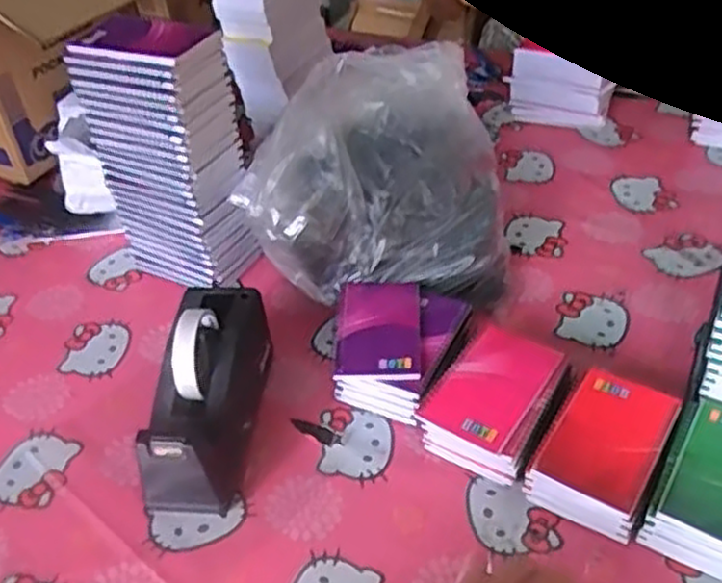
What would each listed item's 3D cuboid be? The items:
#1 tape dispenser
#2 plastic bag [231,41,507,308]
[{"bbox_3d":[-0.142,0.084,0.693,0.078,0.120,0.193,2,41,9],"label":"tape dispenser"},{"bbox_3d":[0.013,-0.120,0.836,0.269,0.213,0.214,-6,41,-1],"label":"plastic bag"}]

